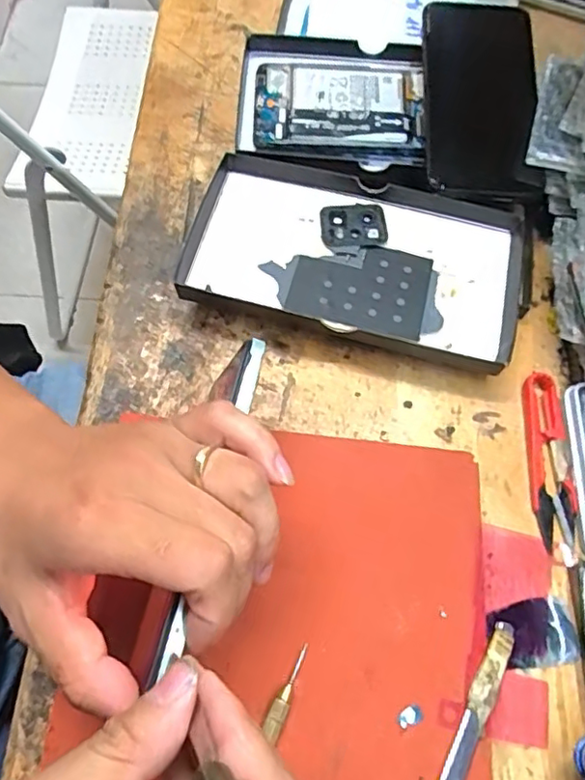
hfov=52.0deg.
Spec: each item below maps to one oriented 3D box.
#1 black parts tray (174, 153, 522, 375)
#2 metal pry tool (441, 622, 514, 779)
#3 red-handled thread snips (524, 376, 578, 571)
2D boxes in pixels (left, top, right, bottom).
[{"bbox_3d":[0.038,-0.079,0.376,0.205,0.031,0.112,13,66,4],"label":"black parts tray"},{"bbox_3d":[0.077,0.169,0.275,0.012,0.004,0.127,26,67,10],"label":"metal pry tool"},{"bbox_3d":[0.146,0.042,0.340,0.022,0.007,0.108,3,65,0],"label":"red-handled thread snips"}]

